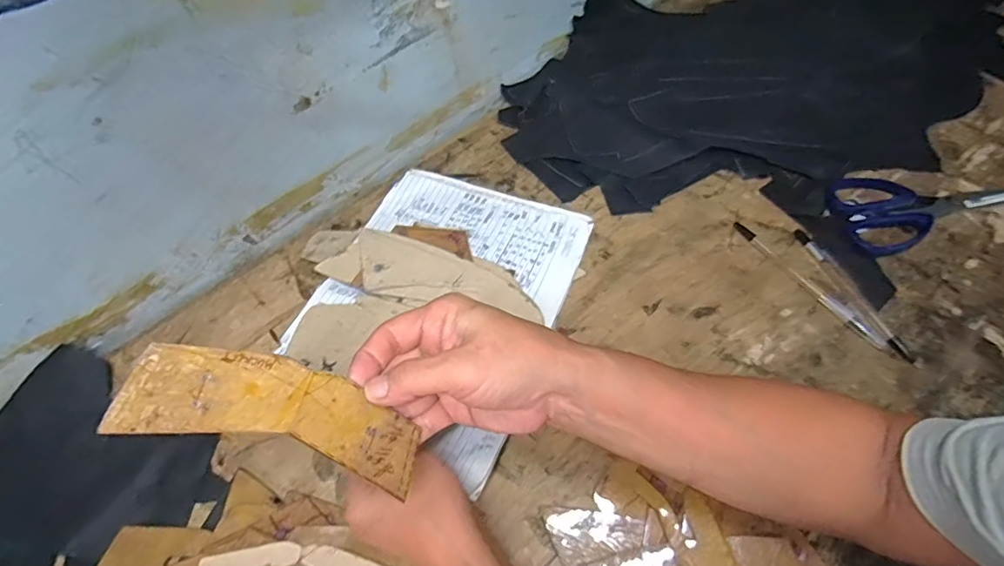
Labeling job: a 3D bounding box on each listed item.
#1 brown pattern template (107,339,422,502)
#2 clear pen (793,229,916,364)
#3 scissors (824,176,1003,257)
[{"bbox_3d":[-0.099,0.062,0.248,0.134,0.004,0.044,26,67,-30],"label":"brown pattern template"},{"bbox_3d":[0.296,0.008,0.445,0.014,0.008,0.136,-20,64,-11],"label":"clear pen"},{"bbox_3d":[0.390,-0.084,0.486,0.178,0.006,0.083,-21,64,-11],"label":"scissors"}]

